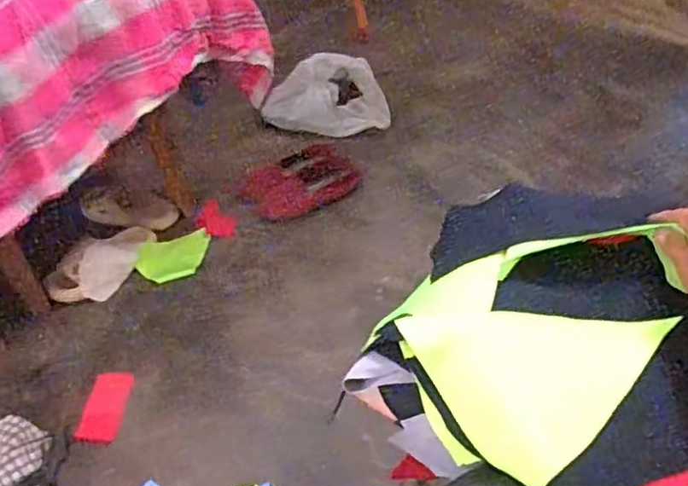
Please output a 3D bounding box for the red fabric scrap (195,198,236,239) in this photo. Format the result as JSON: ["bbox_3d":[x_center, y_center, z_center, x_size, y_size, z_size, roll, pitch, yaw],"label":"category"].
[{"bbox_3d":[-0.287,-0.049,1.398,0.070,0.008,0.127,-32,51,-23],"label":"red fabric scrap"}]

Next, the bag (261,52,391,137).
[{"bbox_3d":[-0.052,-0.385,1.623,0.305,0.104,0.224,-9,46,-3],"label":"bag"}]

